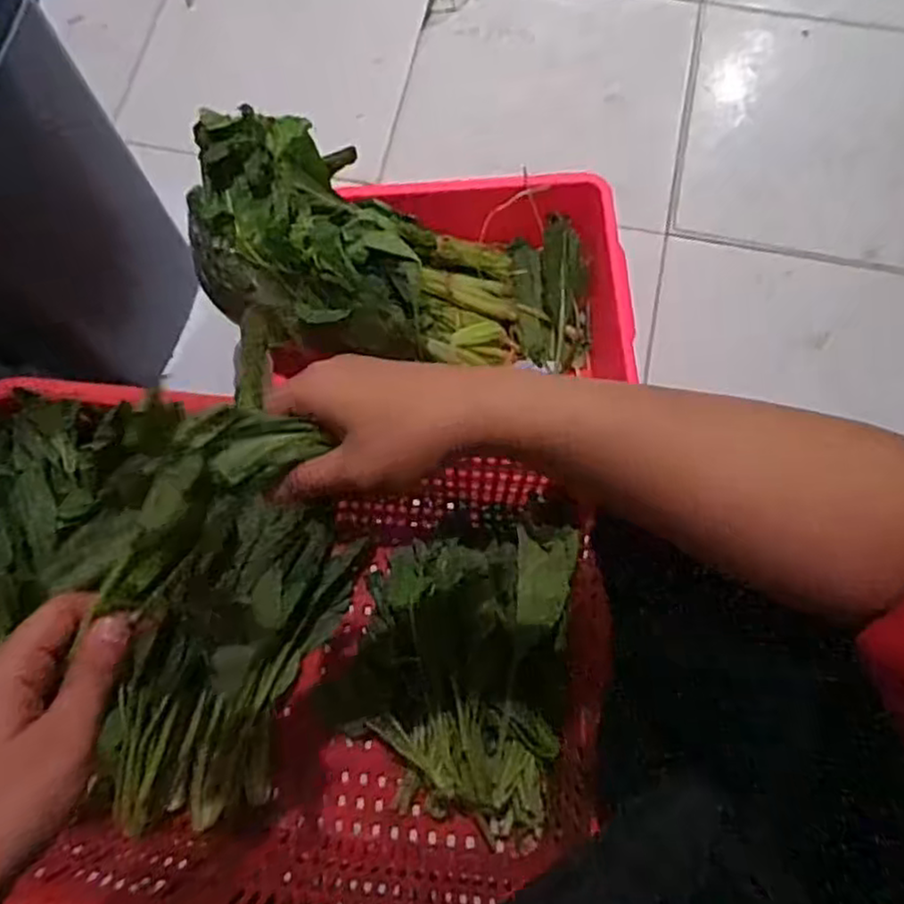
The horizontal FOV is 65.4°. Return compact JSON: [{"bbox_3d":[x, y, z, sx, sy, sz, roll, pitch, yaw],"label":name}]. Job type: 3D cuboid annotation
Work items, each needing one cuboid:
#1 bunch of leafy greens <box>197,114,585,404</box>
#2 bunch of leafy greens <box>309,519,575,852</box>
[{"bbox_3d":[-0.038,-0.196,0.762,0.453,0.128,0.202,2,70,-39],"label":"bunch of leafy greens"},{"bbox_3d":[-0.013,0.235,0.737,0.239,0.133,0.299,6,75,3],"label":"bunch of leafy greens"}]

